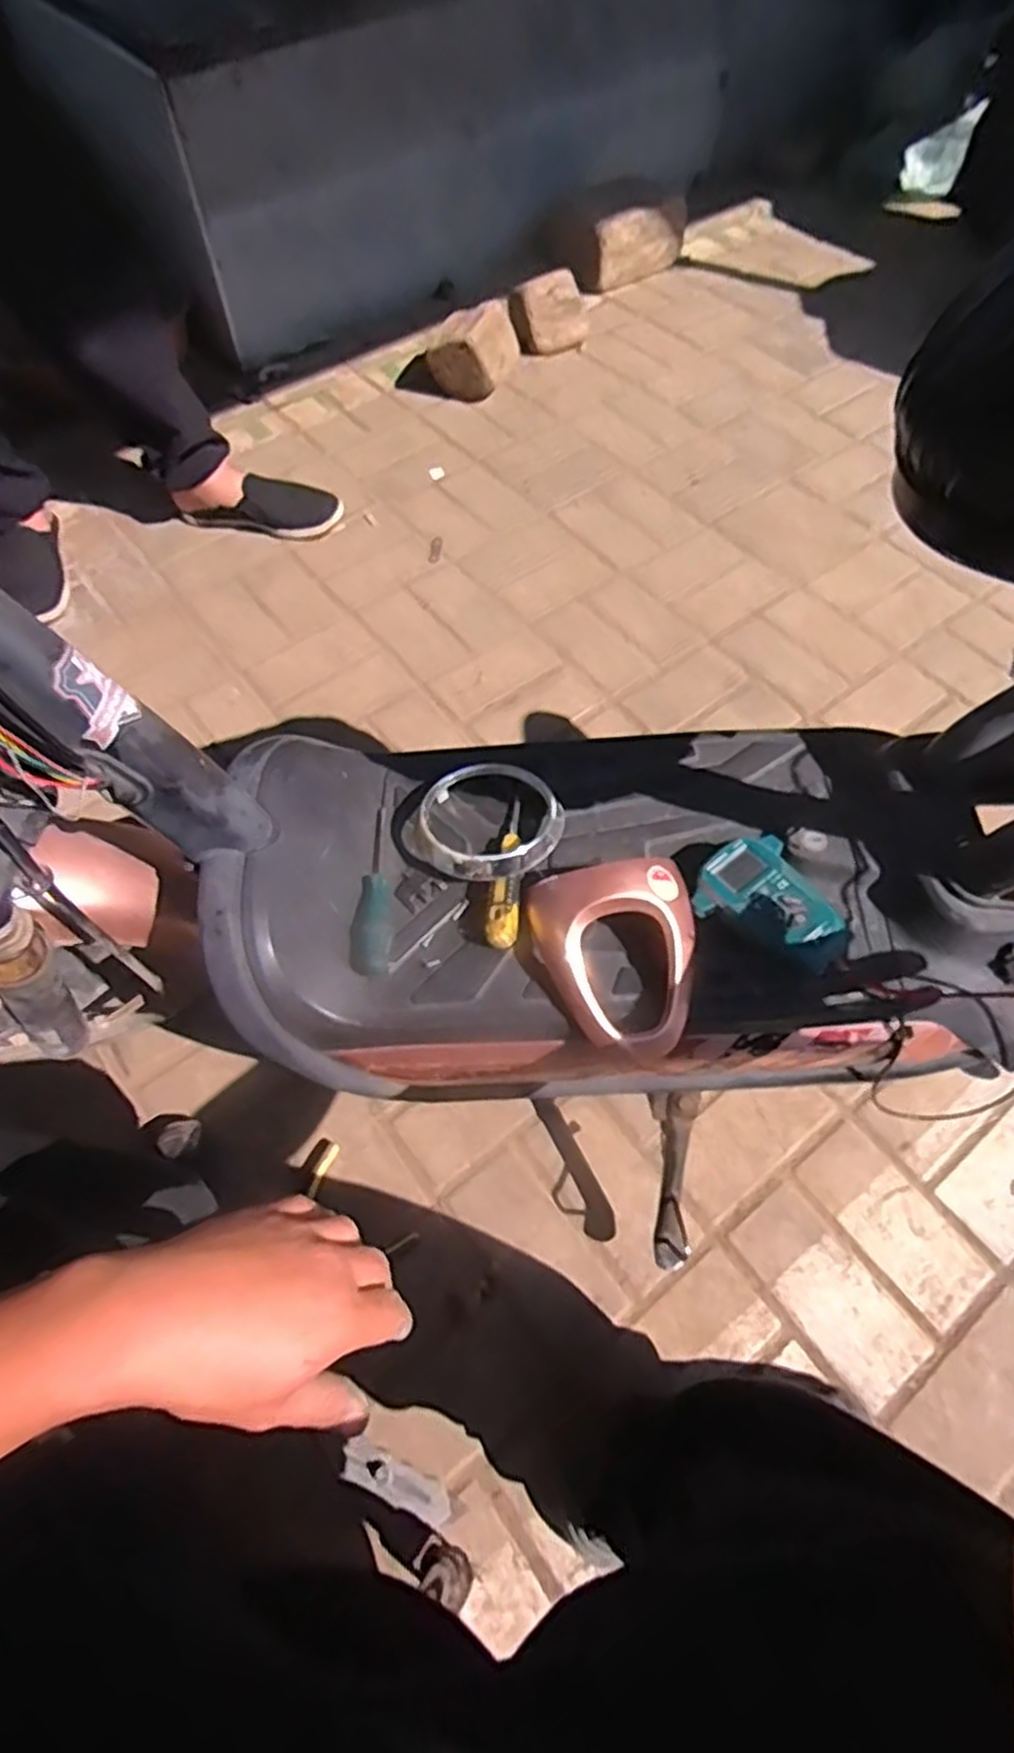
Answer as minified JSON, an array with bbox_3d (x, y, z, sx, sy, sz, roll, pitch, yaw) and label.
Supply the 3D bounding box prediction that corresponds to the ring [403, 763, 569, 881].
[{"bbox_3d":[-0.015,-0.042,0.610,0.105,0.041,0.110,0,61,0],"label":"ring"}]

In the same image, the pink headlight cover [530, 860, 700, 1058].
[{"bbox_3d":[0.079,0.055,0.547,0.111,0.060,0.124,-8,61,-4],"label":"pink headlight cover"}]

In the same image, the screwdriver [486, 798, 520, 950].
[{"bbox_3d":[-0.001,-0.006,0.594,0.023,0.025,0.130,2,61,2],"label":"screwdriver"}]

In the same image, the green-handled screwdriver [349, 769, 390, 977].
[{"bbox_3d":[-0.106,-0.008,0.605,0.028,0.023,0.179,-4,61,-2],"label":"green-handled screwdriver"}]

